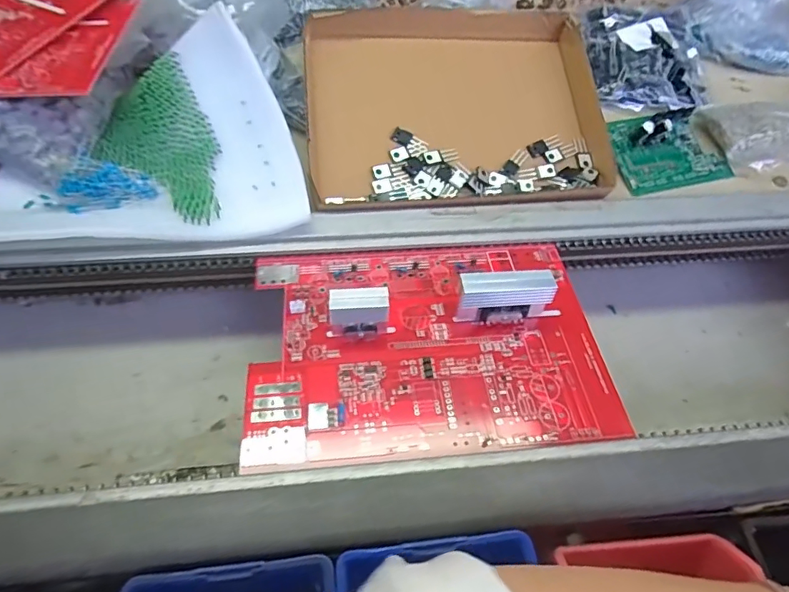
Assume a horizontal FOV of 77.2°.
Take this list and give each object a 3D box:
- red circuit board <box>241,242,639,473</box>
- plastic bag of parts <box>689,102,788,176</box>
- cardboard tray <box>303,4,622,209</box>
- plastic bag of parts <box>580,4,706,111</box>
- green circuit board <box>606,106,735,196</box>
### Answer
[{"bbox_3d":[0.027,0.023,0.396,0.284,0.049,0.202,-4,50,-4],"label":"red circuit board"},{"bbox_3d":[0.466,-0.191,0.578,0.196,0.036,0.106,-9,50,-8],"label":"plastic bag of parts"},{"bbox_3d":[0.063,-0.207,0.544,0.320,0.056,0.248,-3,74,-9],"label":"cardboard tray"},{"bbox_3d":[0.327,-0.317,0.647,0.151,0.058,0.175,7,50,6],"label":"plastic bag of parts"},{"bbox_3d":[0.311,-0.169,0.556,0.128,0.033,0.101,-17,78,-11],"label":"green circuit board"}]

